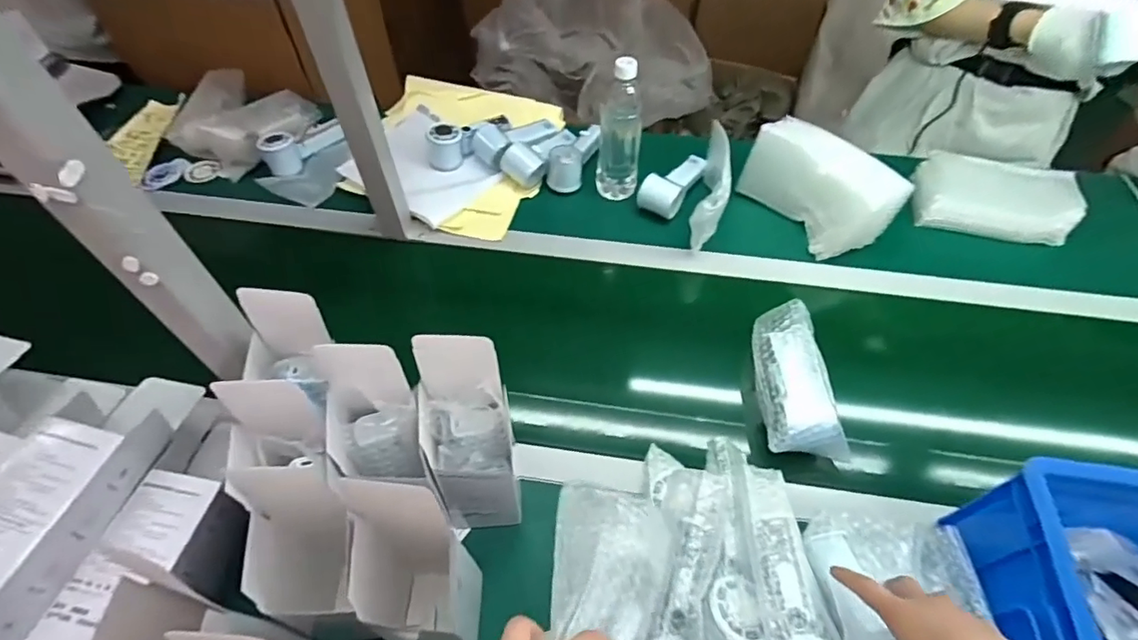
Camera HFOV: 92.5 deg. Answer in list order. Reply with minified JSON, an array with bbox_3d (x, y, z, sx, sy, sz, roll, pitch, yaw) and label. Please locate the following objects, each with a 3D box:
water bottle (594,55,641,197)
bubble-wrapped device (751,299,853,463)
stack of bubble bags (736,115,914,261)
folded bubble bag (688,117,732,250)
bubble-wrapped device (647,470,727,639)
[{"bbox_3d":[0.079,-0.283,0.832,0.064,0.226,0.060,5,55,3],"label":"water bottle"},{"bbox_3d":[0.273,0.074,0.668,0.088,0.063,0.188,1,55,1],"label":"bubble-wrapped device"},{"bbox_3d":[0.364,-0.194,0.812,0.080,0.112,0.221,-36,62,-23],"label":"stack of bubble bags"},{"bbox_3d":[0.219,-0.201,0.825,0.044,0.102,0.183,13,56,9],"label":"folded bubble bag"},{"bbox_3d":[0.093,0.236,0.453,0.060,0.048,0.214,8,73,6],"label":"bubble-wrapped device"}]

